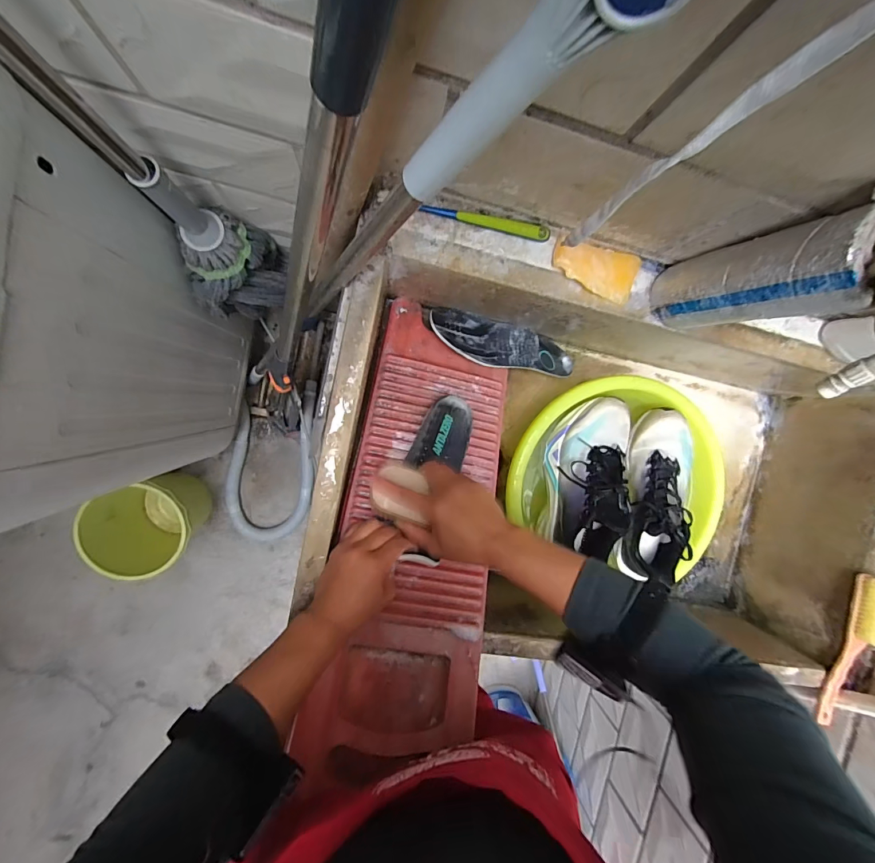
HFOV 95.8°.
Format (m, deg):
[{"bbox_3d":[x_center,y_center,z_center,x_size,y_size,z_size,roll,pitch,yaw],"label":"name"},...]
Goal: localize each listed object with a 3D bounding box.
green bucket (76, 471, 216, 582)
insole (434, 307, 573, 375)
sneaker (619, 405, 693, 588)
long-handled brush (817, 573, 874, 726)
[{"bbox_3d":[-0.716,0.236,1.016,0.210,0.251,0.215,-1,95,-8],"label":"green bucket"},{"bbox_3d":[0.107,-0.132,0.608,0.250,0.022,0.080,9,64,-23],"label":"insole"},{"bbox_3d":[0.334,0.097,0.585,0.107,0.090,0.248,15,93,-9],"label":"sneaker"},{"bbox_3d":[0.590,0.314,0.556,0.039,0.036,0.224,16,93,-9],"label":"long-handled brush"}]

